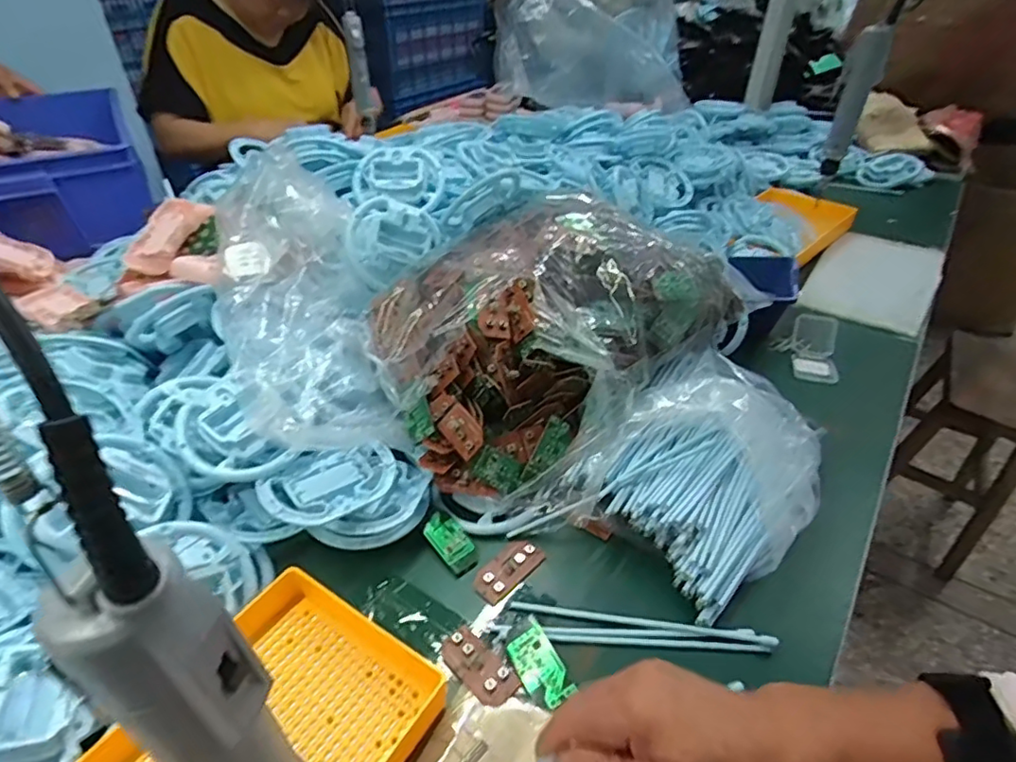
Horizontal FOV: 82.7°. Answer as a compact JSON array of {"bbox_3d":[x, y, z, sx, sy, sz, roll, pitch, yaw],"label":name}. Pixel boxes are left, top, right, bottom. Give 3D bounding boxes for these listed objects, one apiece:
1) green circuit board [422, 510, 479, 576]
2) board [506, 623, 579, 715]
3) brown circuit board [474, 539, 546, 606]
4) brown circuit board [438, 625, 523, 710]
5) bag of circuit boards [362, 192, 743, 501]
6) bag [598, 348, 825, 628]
[{"bbox_3d":[-0.049,0.134,0.485,0.029,0.011,0.056,-26,46,-29],"label":"green circuit board"},{"bbox_3d":[0.022,0.200,0.402,0.029,0.004,0.053,-32,47,-7],"label":"board"},{"bbox_3d":[0.000,0.153,0.468,0.029,0.007,0.059,32,48,33],"label":"brown circuit board"},{"bbox_3d":[-0.021,0.201,0.408,0.030,0.009,0.060,-32,49,-34],"label":"brown circuit board"},{"bbox_3d":[0.039,-0.066,0.569,0.357,0.128,0.232,-32,49,-34],"label":"bag of circuit boards"},{"bbox_3d":[0.175,0.065,0.495,0.166,0.075,0.226,29,47,31],"label":"bag"}]

